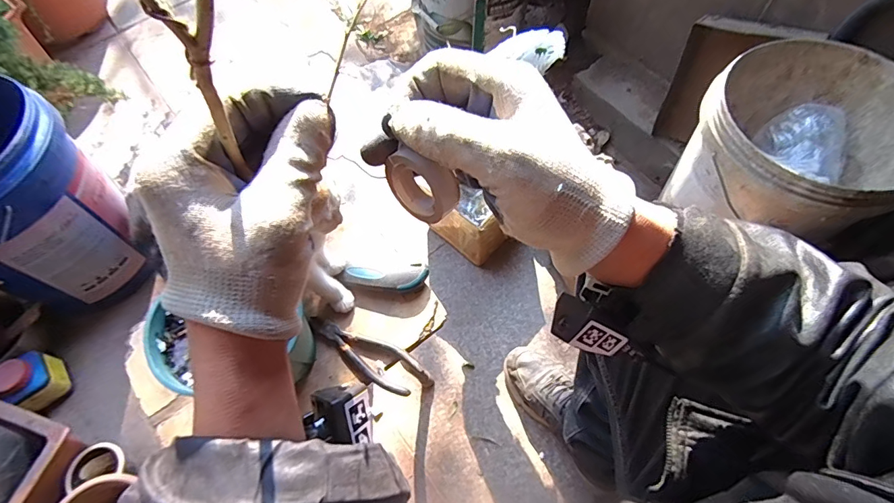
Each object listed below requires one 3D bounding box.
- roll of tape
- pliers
[{"bbox_3d":[-0.015,-0.038,0.250,0.046,0.040,0.017,32,68,18],"label":"roll of tape"},{"bbox_3d":[-0.095,0.127,0.524,0.163,0.013,0.049,21,65,13],"label":"pliers"}]

